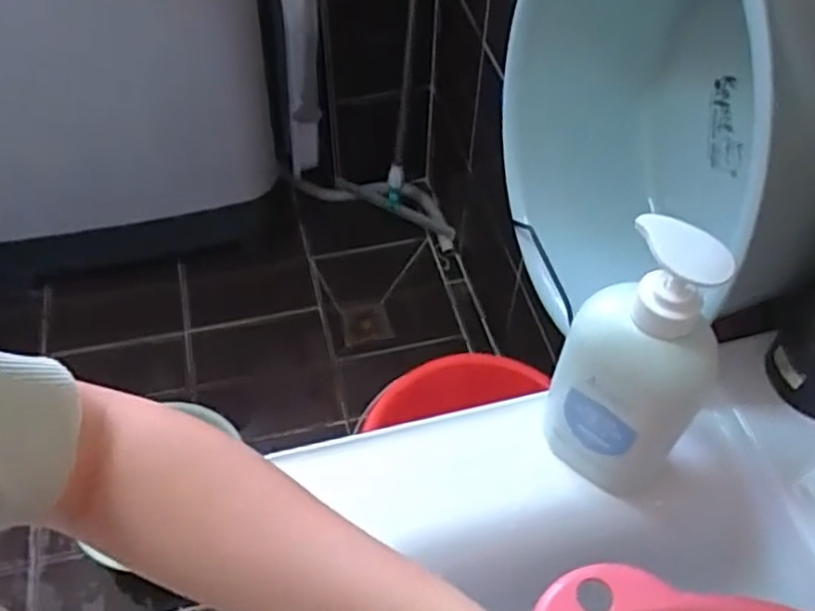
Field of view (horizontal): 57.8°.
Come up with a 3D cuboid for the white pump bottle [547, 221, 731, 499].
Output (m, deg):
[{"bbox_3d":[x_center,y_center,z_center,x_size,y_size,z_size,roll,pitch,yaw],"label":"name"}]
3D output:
[{"bbox_3d":[0.139,0.042,0.456,0.089,0.211,0.053,25,57,16],"label":"white pump bottle"}]

